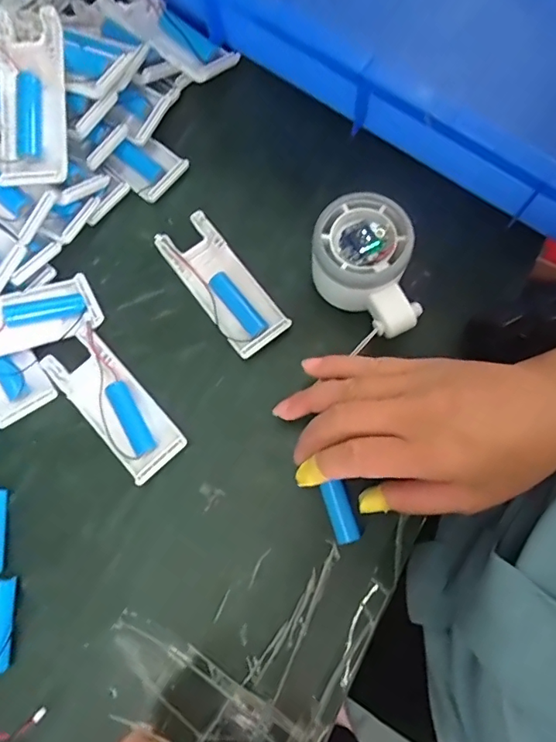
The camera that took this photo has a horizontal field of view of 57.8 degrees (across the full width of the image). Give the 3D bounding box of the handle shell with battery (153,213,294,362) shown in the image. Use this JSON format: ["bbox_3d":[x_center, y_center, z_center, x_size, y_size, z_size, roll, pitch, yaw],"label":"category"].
[{"bbox_3d":[-0.037,-0.058,0.340,0.040,0.014,0.102,-37,78,-8],"label":"handle shell with battery"}]

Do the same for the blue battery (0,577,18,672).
[{"bbox_3d":[-0.163,0.148,0.296,0.013,0.012,0.049,-1,75,1],"label":"blue battery"}]

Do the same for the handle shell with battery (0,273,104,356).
[{"bbox_3d":[-0.169,-0.032,0.322,0.103,0.015,0.042,-24,75,-29],"label":"handle shell with battery"}]

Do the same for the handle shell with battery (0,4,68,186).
[{"bbox_3d":[-0.151,-0.165,0.306,0.042,0.014,0.103,-3,89,0],"label":"handle shell with battery"}]

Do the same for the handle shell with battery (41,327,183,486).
[{"bbox_3d":[-0.105,0.021,0.324,0.040,0.011,0.103,-42,78,-9],"label":"handle shell with battery"}]

